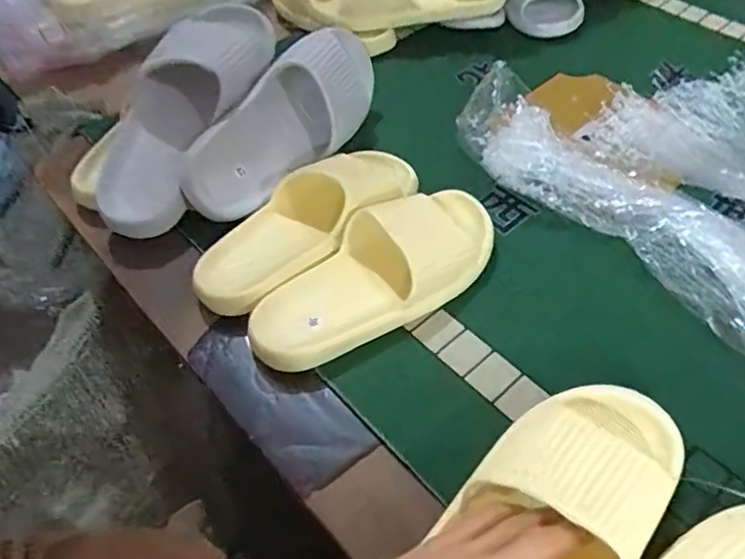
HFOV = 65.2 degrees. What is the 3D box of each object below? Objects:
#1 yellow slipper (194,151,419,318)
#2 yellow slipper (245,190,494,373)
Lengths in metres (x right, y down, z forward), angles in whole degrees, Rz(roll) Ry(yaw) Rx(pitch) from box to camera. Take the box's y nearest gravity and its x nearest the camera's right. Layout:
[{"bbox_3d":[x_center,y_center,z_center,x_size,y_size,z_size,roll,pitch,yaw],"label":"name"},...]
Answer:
[{"bbox_3d":[-0.063,-0.067,0.545,0.097,0.063,0.241,35,60,27],"label":"yellow slipper"},{"bbox_3d":[0.005,-0.009,0.511,0.243,0.062,0.099,-29,55,-20],"label":"yellow slipper"}]

